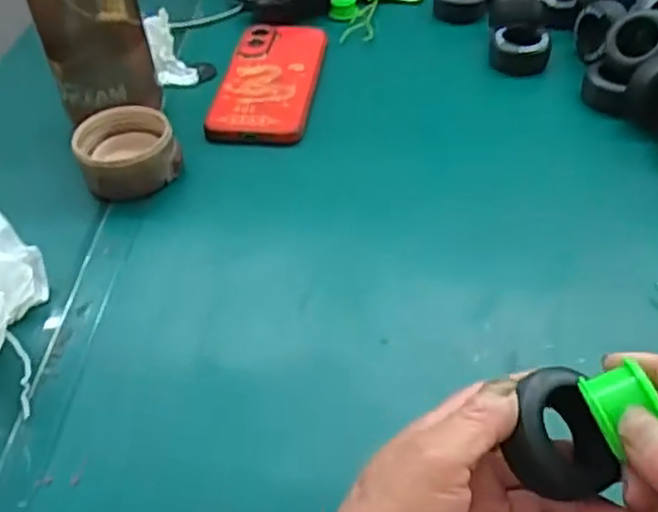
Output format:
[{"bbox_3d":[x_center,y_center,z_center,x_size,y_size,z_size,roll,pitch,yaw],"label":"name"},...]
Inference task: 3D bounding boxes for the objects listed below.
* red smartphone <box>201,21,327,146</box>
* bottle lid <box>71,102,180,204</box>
[{"bbox_3d":[-0.049,-0.148,0.574,0.077,0.010,0.166,5,47,7],"label":"red smartphone"},{"bbox_3d":[-0.141,-0.072,0.488,0.067,0.035,0.069,-1,46,1],"label":"bottle lid"}]

